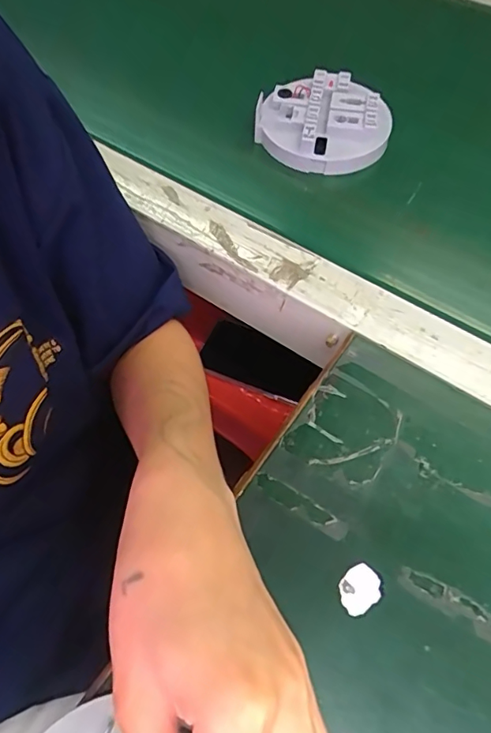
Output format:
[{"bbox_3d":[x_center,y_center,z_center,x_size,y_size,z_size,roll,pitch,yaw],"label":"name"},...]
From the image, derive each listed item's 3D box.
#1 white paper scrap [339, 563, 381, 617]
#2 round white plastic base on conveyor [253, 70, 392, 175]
[{"bbox_3d":[0.053,0.103,0.229,0.021,0.004,0.017,-33,65,-17],"label":"white paper scrap"},{"bbox_3d":[0.061,-0.190,0.387,0.090,0.024,0.095,0,60,1],"label":"round white plastic base on conveyor"}]

